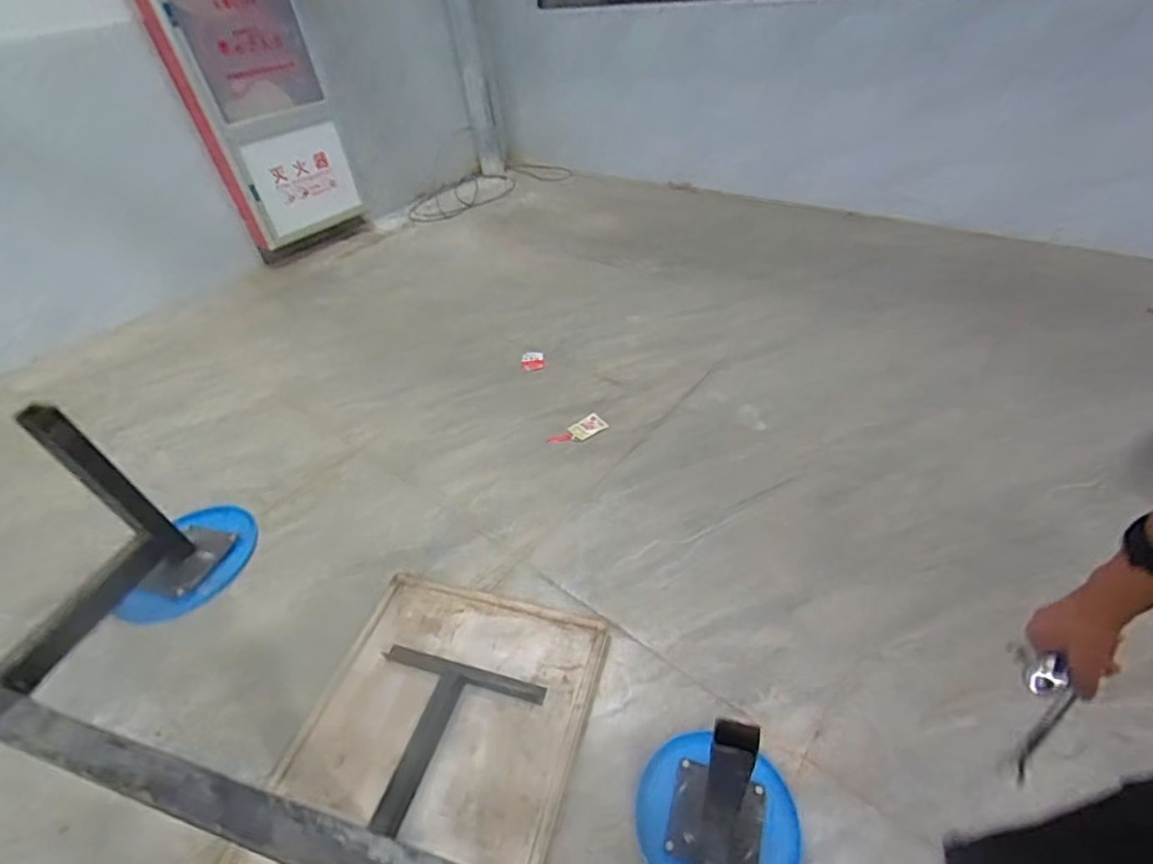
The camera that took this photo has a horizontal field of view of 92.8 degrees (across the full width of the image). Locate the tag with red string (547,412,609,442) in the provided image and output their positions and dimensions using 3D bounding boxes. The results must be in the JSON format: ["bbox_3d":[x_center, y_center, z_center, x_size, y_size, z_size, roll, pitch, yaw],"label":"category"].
[{"bbox_3d":[0.008,0.002,1.895,0.206,0.016,0.085,-31,48,-25],"label":"tag with red string"}]

